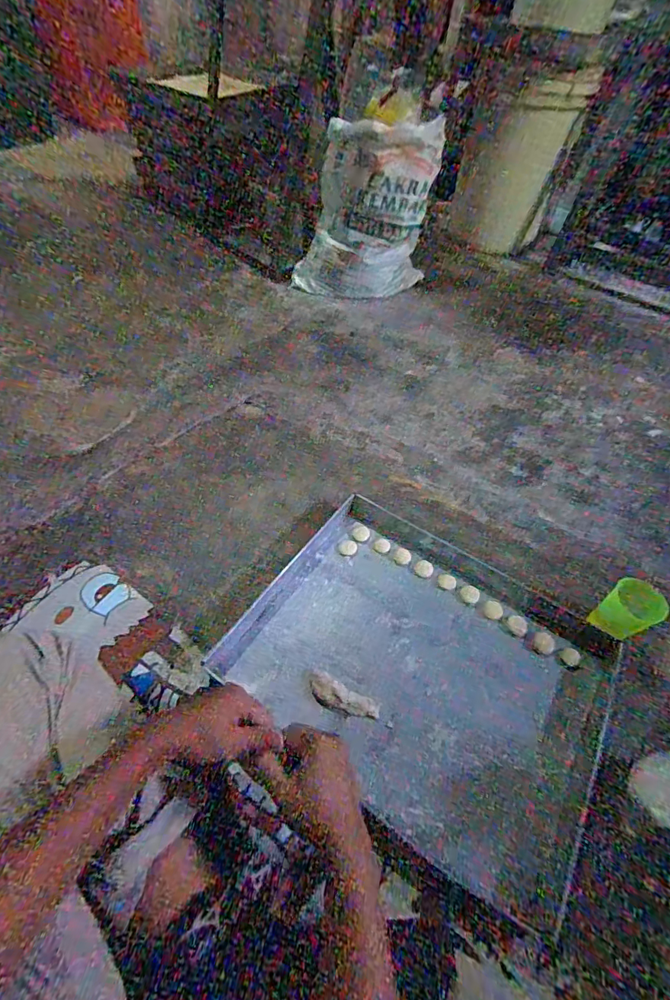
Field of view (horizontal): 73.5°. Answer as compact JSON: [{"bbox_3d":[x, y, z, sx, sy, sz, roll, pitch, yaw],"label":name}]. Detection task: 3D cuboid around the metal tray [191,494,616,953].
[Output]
[{"bbox_3d":[0.139,0.238,0.696,0.524,0.048,0.429,30,55,22],"label":"metal tray"}]

